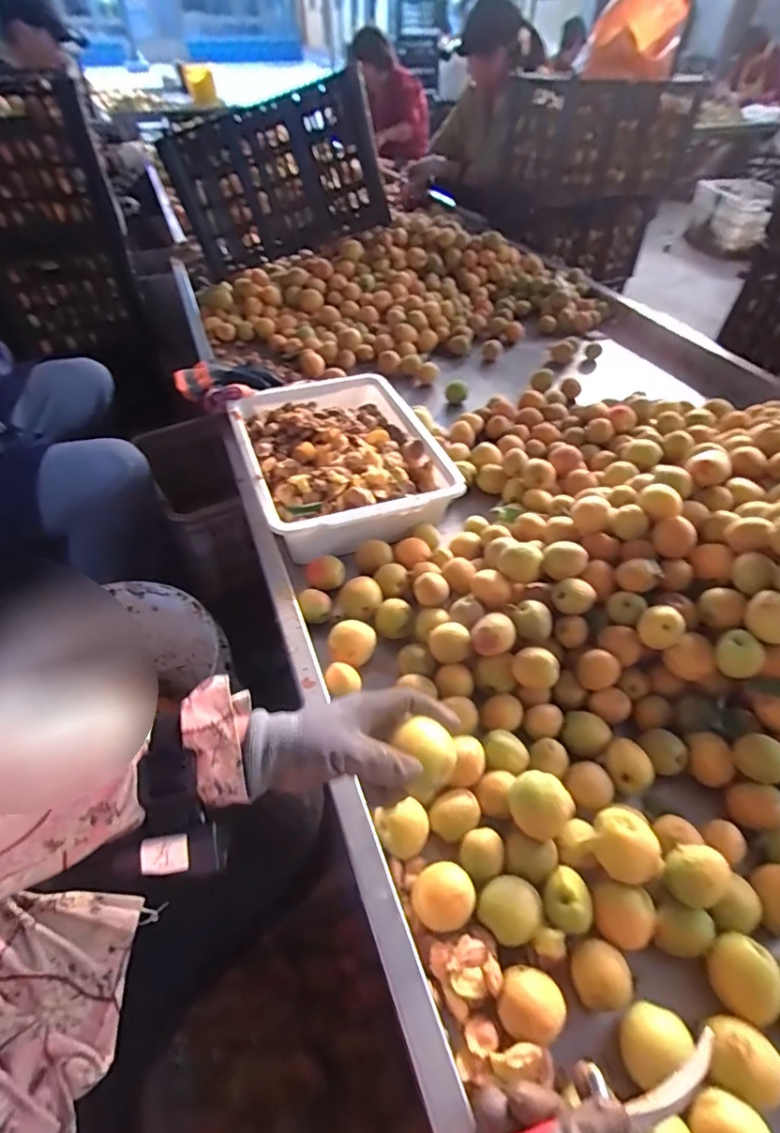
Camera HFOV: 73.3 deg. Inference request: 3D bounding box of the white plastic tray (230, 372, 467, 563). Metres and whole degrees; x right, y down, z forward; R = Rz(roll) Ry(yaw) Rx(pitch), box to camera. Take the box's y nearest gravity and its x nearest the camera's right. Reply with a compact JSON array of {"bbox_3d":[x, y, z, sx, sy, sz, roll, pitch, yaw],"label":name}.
[{"bbox_3d":[-0.076,-0.171,0.817,0.277,0.085,0.362,-16,48,-15],"label":"white plastic tray"}]

